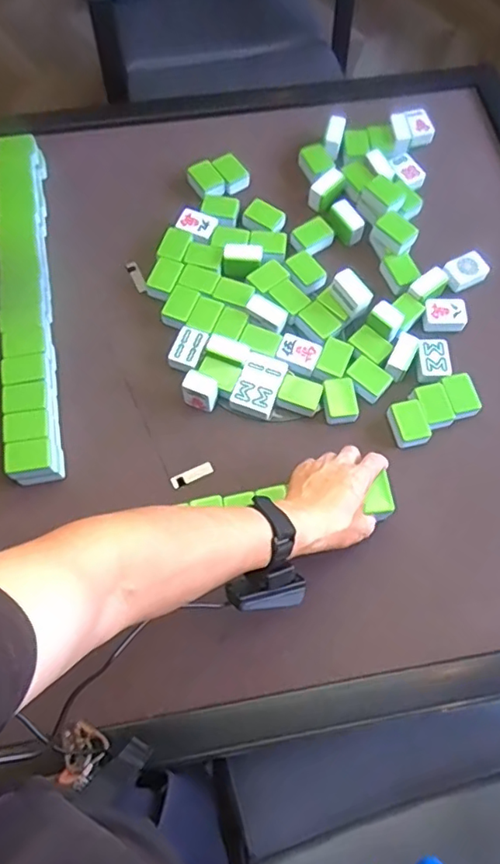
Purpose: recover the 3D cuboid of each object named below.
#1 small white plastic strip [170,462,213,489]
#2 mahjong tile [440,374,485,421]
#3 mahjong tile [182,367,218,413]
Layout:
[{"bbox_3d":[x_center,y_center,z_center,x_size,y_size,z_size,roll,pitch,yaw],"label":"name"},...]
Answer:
[{"bbox_3d":[-0.070,0.053,0.690,0.052,0.006,0.013,-23,70,-10],"label":"small white plastic strip"},{"bbox_3d":[0.261,-0.045,0.701,0.037,0.020,0.052,-17,69,-8],"label":"mahjong tile"},{"bbox_3d":[-0.060,-0.048,0.694,0.038,0.055,0.026,20,69,7],"label":"mahjong tile"}]

